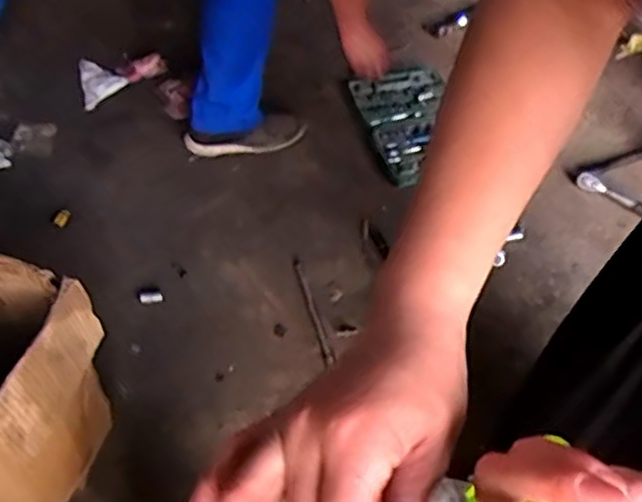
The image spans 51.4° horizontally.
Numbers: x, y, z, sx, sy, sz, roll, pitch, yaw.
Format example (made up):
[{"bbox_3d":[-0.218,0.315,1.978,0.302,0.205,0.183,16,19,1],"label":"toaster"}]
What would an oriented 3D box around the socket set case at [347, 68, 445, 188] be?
[{"bbox_3d":[0.235,-0.325,1.669,0.241,0.056,0.361,-12,53,-15],"label":"socket set case"}]

